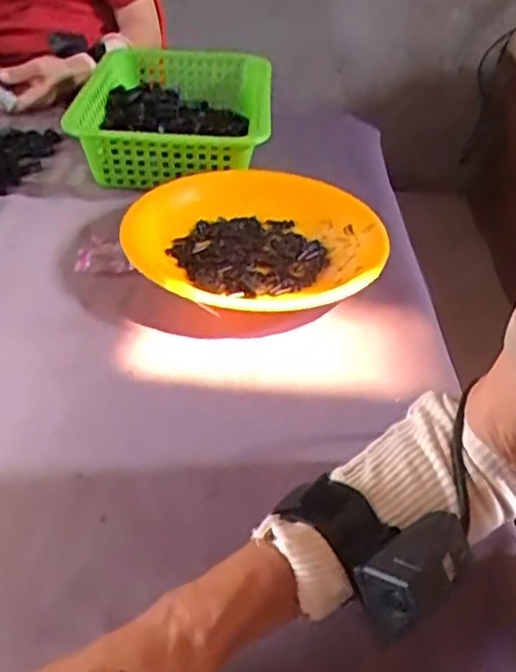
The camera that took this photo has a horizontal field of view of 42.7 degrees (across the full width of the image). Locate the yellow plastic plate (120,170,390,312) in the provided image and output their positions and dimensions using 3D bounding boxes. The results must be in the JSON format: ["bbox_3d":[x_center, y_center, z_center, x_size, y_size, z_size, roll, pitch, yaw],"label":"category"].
[{"bbox_3d":[-0.001,-0.093,0.639,0.237,0.047,0.224,3,39,-2],"label":"yellow plastic plate"}]

